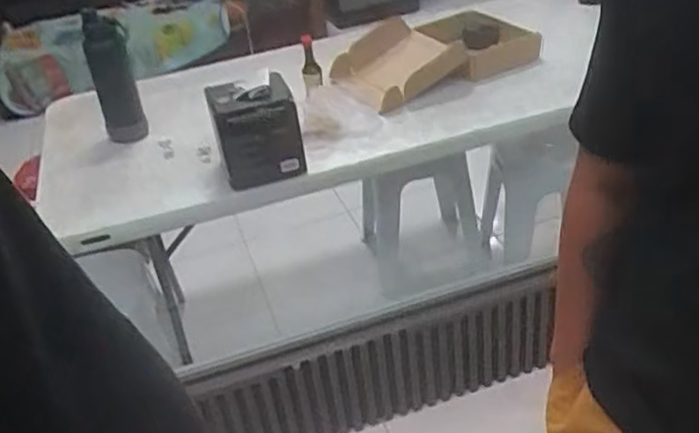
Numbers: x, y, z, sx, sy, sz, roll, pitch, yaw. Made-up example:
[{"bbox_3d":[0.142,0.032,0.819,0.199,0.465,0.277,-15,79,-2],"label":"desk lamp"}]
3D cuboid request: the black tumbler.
[{"bbox_3d":[-0.534,-0.318,1.584,0.097,0.290,0.083,-19,35,-16],"label":"black tumbler"}]

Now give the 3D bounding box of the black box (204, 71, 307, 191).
[{"bbox_3d":[-0.181,-0.166,1.399,0.163,0.181,0.137,-11,34,-5],"label":"black box"}]

